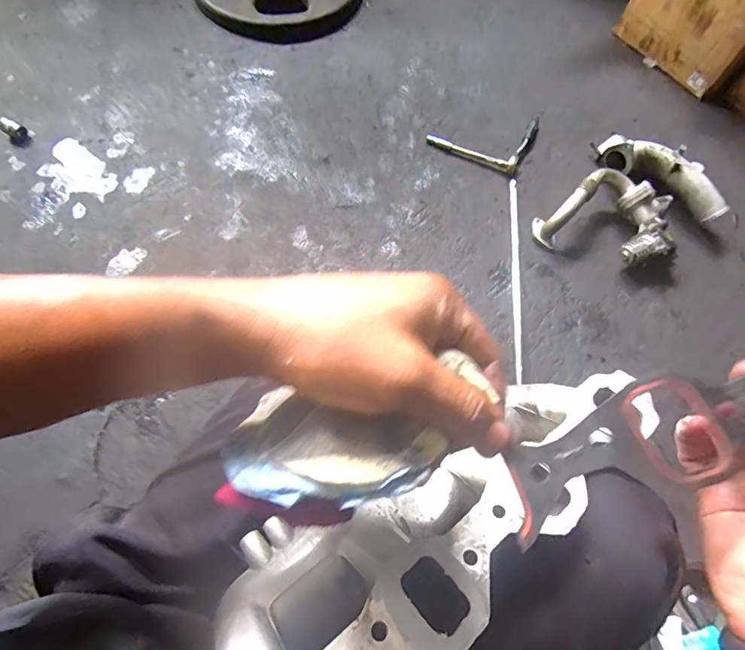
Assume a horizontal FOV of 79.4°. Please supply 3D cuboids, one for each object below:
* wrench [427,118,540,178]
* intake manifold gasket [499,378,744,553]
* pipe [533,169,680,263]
[{"bbox_3d":[0.274,-0.468,1.094,0.227,0.033,0.179,28,68,9],"label":"wrench"},{"bbox_3d":[0.176,0.047,0.233,0.238,0.008,0.048,-18,62,-6],"label":"intake manifold gasket"},{"bbox_3d":[0.508,-0.234,0.967,0.280,0.092,0.182,20,67,6],"label":"pipe"}]

